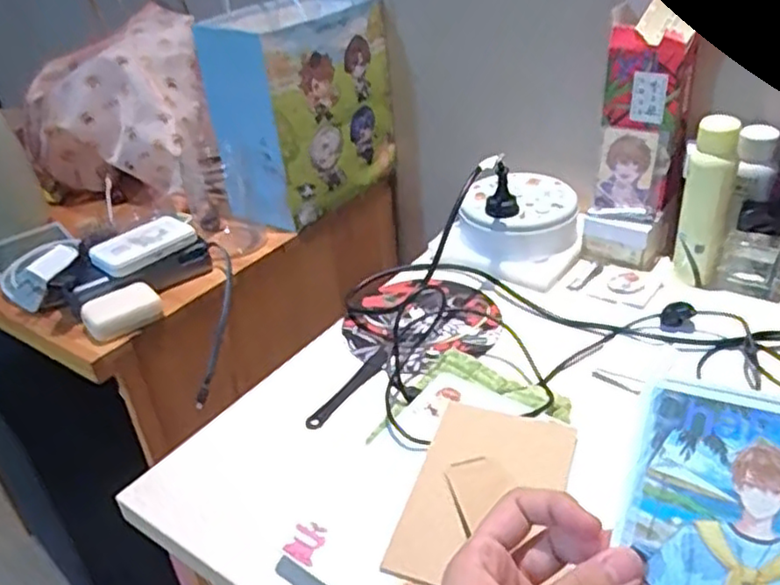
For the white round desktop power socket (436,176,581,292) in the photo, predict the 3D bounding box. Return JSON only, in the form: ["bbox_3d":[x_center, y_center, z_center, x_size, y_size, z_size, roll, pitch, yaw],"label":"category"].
[{"bbox_3d":[0.144,-0.075,0.779,0.136,0.070,0.125,-4,32,3],"label":"white round desktop power socket"}]

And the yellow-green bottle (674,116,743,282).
[{"bbox_3d":[0.312,-0.087,0.680,0.044,0.167,0.035,12,37,26],"label":"yellow-green bottle"}]

